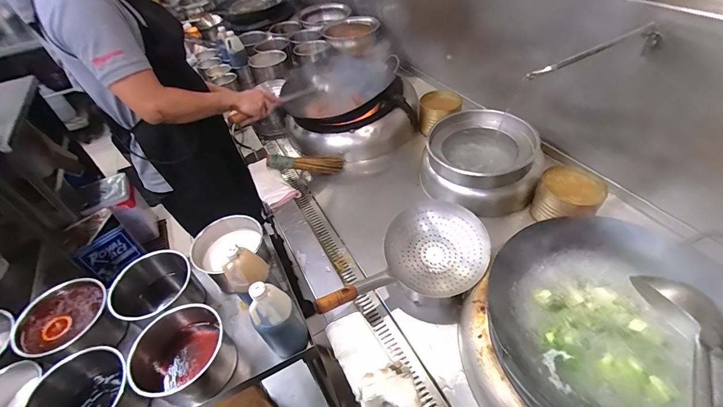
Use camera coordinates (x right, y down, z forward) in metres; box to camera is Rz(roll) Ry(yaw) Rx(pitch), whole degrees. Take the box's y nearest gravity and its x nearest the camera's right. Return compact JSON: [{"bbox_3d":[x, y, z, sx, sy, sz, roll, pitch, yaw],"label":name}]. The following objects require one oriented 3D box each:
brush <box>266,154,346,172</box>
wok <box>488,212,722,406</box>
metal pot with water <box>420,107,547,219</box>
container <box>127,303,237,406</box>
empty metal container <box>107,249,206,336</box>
[{"bbox_3d":[-0.193,-0.146,1.215,0.279,0.058,0.049,-1,41,-23],"label":"brush"},{"bbox_3d":[0.447,0.224,0.603,0.422,0.130,0.389,14,49,20],"label":"wok"},{"bbox_3d":[0.367,-0.133,1.067,0.344,0.185,0.280,7,47,13],"label":"metal pot with water"},{"bbox_3d":[-0.356,0.314,0.699,0.162,0.121,0.177,-3,45,3],"label":"container"},{"bbox_3d":[-0.472,0.232,0.820,0.192,0.150,0.174,28,55,30],"label":"empty metal container"}]

